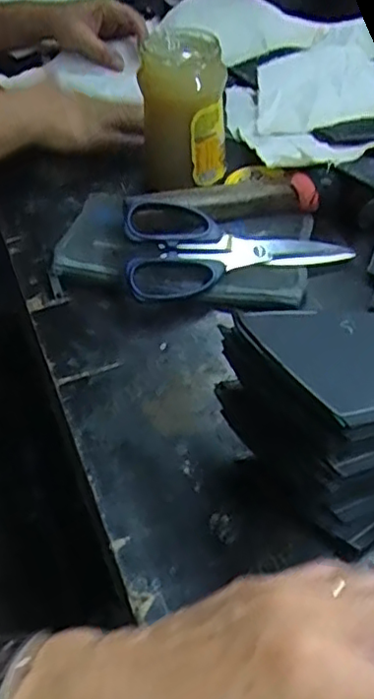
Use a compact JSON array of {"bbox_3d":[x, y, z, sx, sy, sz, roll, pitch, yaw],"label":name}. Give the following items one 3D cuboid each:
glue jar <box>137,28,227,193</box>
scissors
[{"bbox_3d":[-0.001,-0.206,0.555,0.067,0.122,0.073,-1,47,1],"label":"glue jar"},{"bbox_3d":[0.042,-0.083,0.506,0.181,0.012,0.082,-4,80,-15],"label":"scissors"}]

